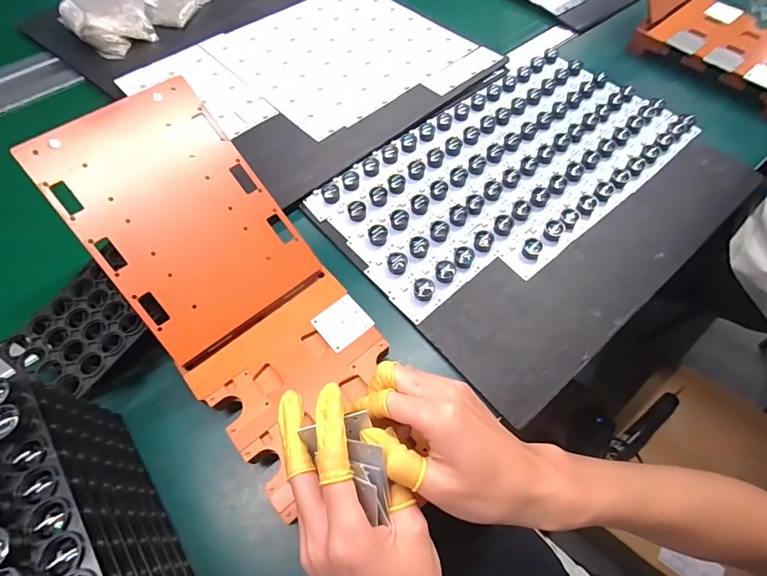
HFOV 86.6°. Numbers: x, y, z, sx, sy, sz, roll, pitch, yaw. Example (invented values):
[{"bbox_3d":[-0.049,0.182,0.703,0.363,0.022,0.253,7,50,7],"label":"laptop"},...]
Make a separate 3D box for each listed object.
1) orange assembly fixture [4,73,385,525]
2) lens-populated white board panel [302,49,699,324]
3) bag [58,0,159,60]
[{"bbox_3d":[-0.151,-0.019,0.379,0.159,0.042,0.351,-37,91,-17],"label":"orange assembly fixture"},{"bbox_3d":[0.161,-0.162,0.529,0.475,0.017,0.255,-36,67,-17],"label":"lens-populated white board panel"},{"bbox_3d":[-0.460,-0.456,0.678,0.141,0.049,0.123,39,69,20],"label":"bag"}]

